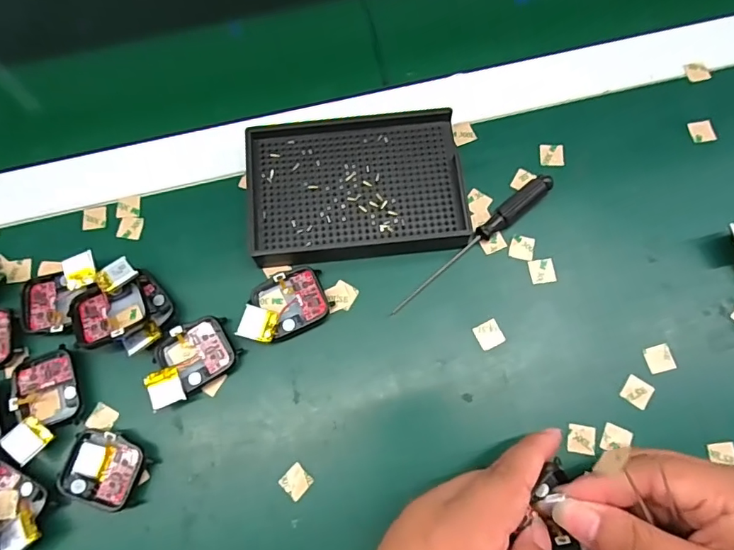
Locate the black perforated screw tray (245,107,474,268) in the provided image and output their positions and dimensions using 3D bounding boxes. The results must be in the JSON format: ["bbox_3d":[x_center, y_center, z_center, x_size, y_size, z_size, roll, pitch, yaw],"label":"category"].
[{"bbox_3d":[-0.006,-0.058,0.320,0.135,0.022,0.095,-6,73,0],"label":"black perforated screw tray"}]

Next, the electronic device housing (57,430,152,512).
[{"bbox_3d":[-0.150,0.111,0.280,0.043,0.011,0.037,16,74,6],"label":"electronic device housing"}]

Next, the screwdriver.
[{"bbox_3d":[0.067,-0.021,0.310,0.129,0.014,0.013,-38,76,-10],"label":"screwdriver"}]

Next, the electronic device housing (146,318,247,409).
[{"bbox_3d":[-0.106,0.051,0.294,0.055,0.016,0.037,-37,75,-9],"label":"electronic device housing"}]

